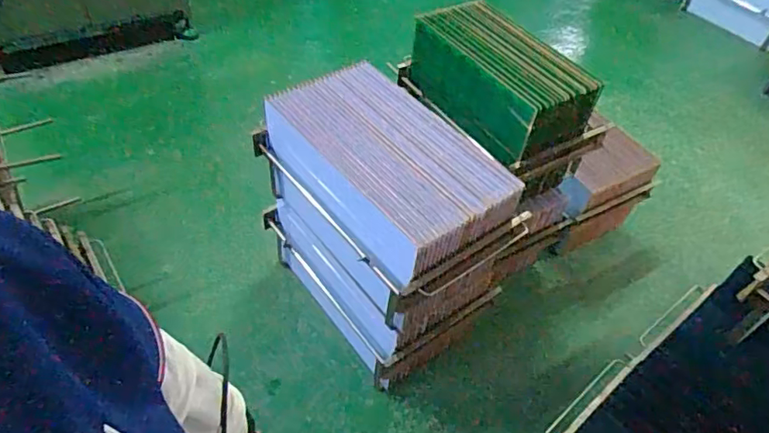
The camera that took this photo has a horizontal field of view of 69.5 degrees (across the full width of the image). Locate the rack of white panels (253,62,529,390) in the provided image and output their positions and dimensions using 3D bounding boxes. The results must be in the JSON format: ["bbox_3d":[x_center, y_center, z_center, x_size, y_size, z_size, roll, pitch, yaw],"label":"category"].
[{"bbox_3d":[-0.023,0.050,1.622,0.384,0.711,0.676,-30,58,-30],"label":"rack of white panels"}]

